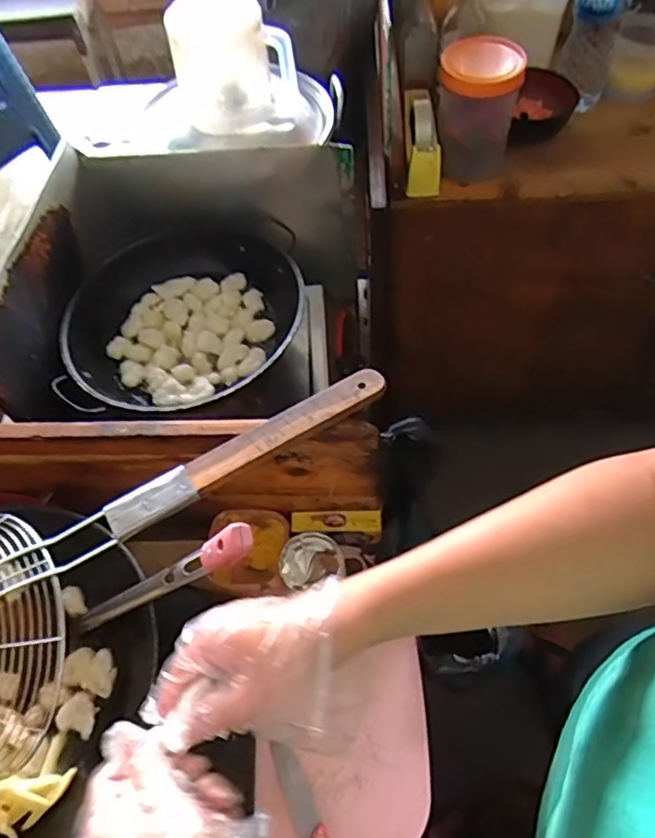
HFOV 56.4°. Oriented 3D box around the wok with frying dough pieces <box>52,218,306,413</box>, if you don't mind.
[{"bbox_3d":[-0.187,-0.125,0.818,0.304,0.077,0.308,2,60,5],"label":"wok with frying dough pieces"}]

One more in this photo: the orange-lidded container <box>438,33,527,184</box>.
[{"bbox_3d":[0.235,-0.486,0.960,0.120,0.171,0.107,4,60,6],"label":"orange-lidded container"}]

